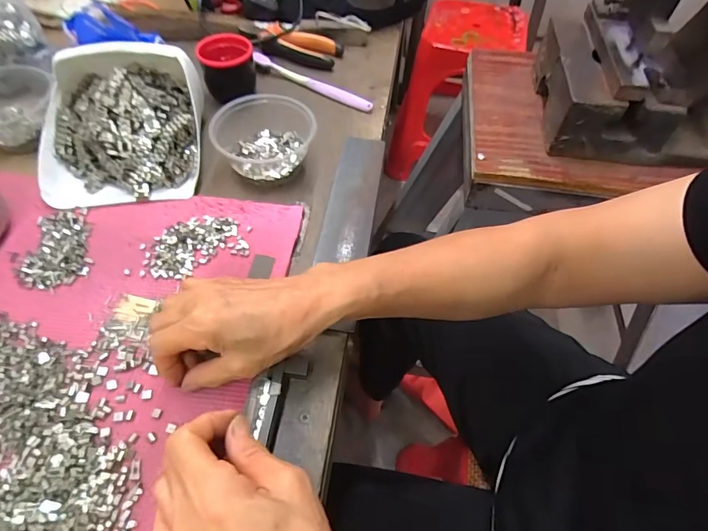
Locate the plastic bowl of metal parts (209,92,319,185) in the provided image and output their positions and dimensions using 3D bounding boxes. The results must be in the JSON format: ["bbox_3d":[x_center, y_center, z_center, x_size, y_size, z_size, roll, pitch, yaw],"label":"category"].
[{"bbox_3d":[-0.097,-0.138,0.464,0.108,0.049,0.097,-14,58,-12],"label":"plastic bowl of metal parts"}]

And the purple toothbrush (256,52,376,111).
[{"bbox_3d":[-0.055,-0.240,0.558,0.175,0.016,0.020,27,59,17],"label":"purple toothbrush"}]

